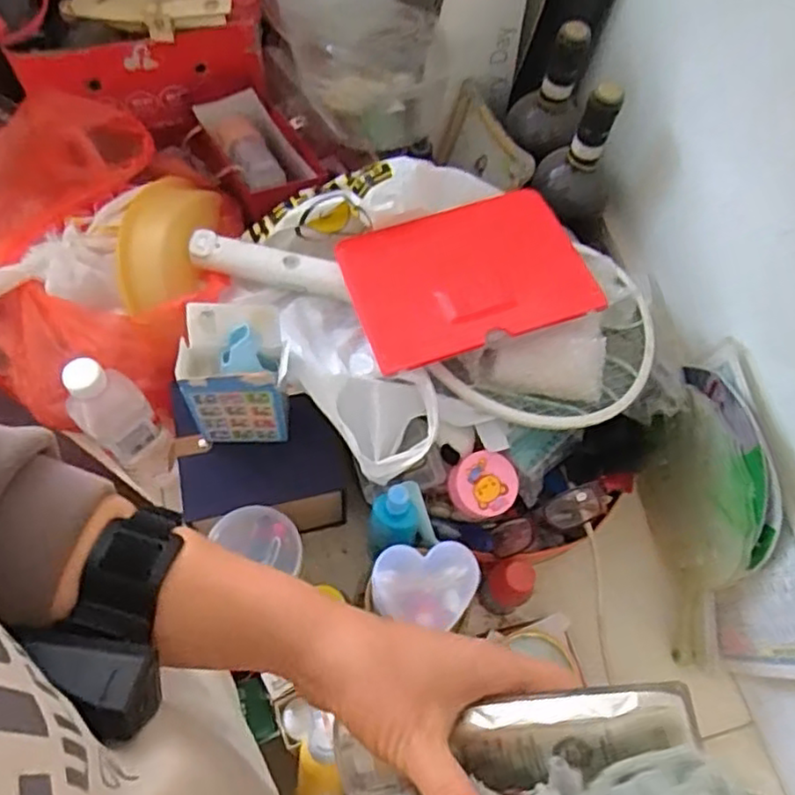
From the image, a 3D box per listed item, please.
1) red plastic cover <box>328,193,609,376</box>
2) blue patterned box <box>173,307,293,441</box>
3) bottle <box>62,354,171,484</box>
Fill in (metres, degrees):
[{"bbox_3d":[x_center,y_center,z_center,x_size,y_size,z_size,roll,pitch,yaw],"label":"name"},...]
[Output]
[{"bbox_3d":[0.063,-0.115,0.632,0.210,0.011,0.160,-19,61,-4],"label":"red plastic cover"},{"bbox_3d":[-0.142,-0.018,0.604,0.087,0.134,0.069,-1,64,-4],"label":"blue patterned box"},{"bbox_3d":[-0.267,0.014,0.629,0.060,0.141,0.051,-40,50,-20],"label":"bottle"}]

